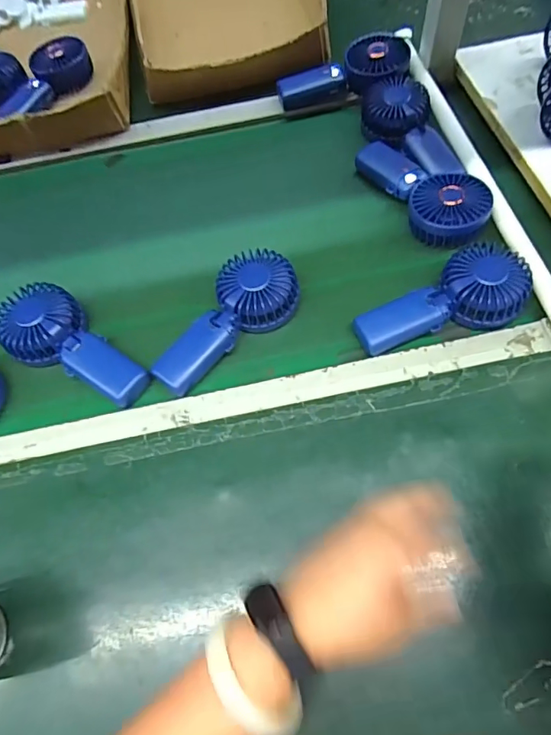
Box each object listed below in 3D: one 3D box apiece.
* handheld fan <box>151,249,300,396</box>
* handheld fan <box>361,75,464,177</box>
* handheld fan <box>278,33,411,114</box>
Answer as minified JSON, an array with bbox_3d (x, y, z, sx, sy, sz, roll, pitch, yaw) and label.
[{"bbox_3d":[-0.043,-0.053,0.498,0.092,0.041,0.163,31,70,19],"label":"handheld fan"},{"bbox_3d":[0.168,-0.305,0.602,0.087,0.039,0.171,-11,63,-1],"label":"handheld fan"},{"bbox_3d":[0.095,-0.400,0.651,0.181,0.054,0.072,-13,63,-2],"label":"handheld fan"}]

